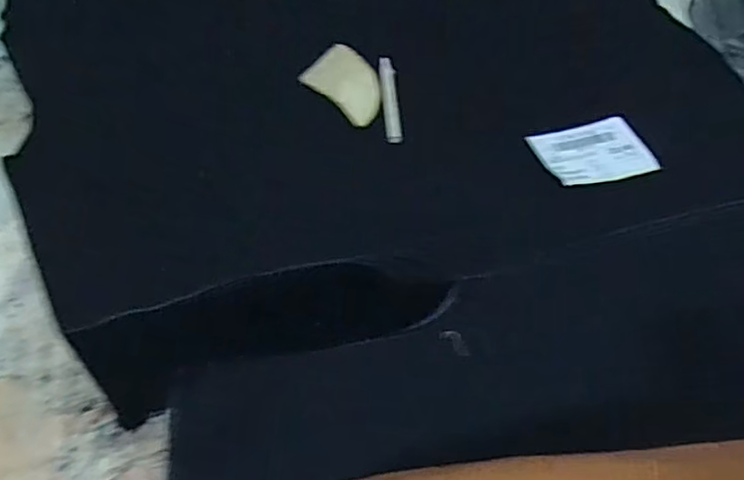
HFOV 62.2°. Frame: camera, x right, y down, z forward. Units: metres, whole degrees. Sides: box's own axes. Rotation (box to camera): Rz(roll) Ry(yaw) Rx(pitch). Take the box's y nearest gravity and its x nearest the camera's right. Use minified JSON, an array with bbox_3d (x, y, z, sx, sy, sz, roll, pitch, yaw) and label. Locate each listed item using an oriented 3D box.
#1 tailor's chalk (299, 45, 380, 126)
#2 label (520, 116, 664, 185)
[{"bbox_3d":[-0.022,-0.158,0.616,0.097,0.005,0.072,40,59,20],"label":"tailor's chalk"},{"bbox_3d":[0.215,-0.086,0.600,0.115,0.008,0.076,-14,51,-18],"label":"label"}]

